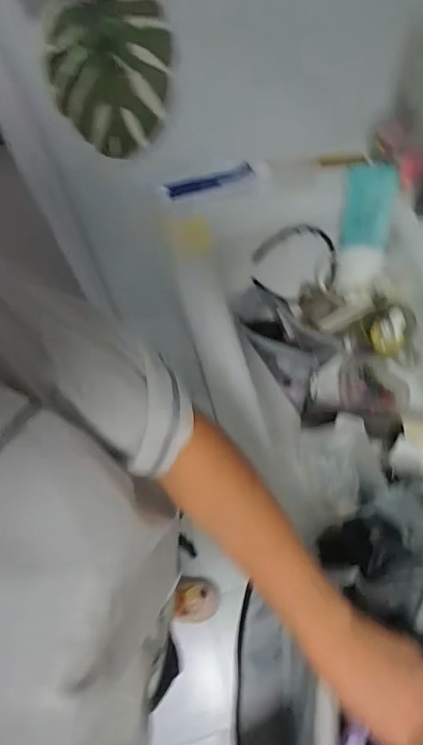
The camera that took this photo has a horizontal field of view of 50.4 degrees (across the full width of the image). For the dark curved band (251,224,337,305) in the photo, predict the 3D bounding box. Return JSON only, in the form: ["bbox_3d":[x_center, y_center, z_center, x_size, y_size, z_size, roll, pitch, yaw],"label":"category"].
[{"bbox_3d":[0.135,-0.177,0.736,0.140,0.113,0.022,-28,24,11],"label":"dark curved band"}]

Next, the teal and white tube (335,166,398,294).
[{"bbox_3d":[0.238,-0.221,0.702,0.068,0.032,0.194,6,105,4],"label":"teal and white tube"}]

